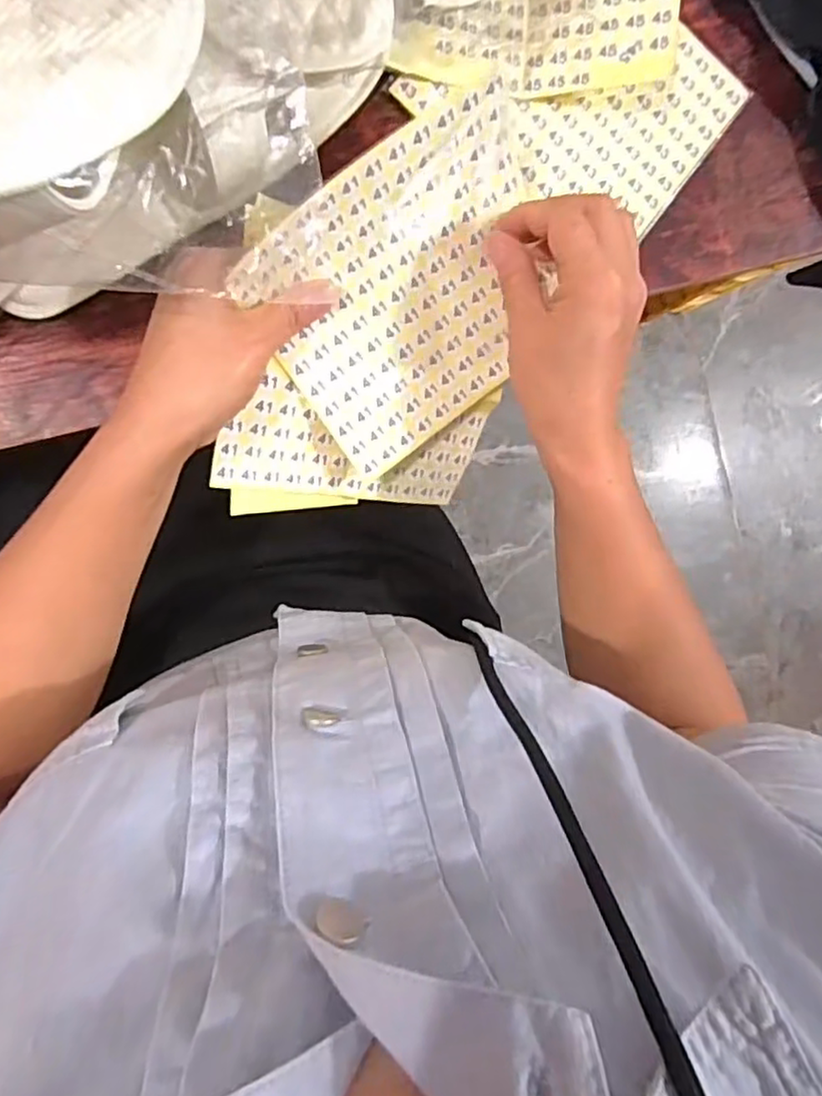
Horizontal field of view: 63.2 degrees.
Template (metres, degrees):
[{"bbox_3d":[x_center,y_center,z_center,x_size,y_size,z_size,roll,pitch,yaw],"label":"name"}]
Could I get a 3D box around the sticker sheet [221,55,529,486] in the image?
[{"bbox_3d":[0.008,-0.136,0.363,0.167,0.044,0.148,-40,121,-7],"label":"sticker sheet"}]

